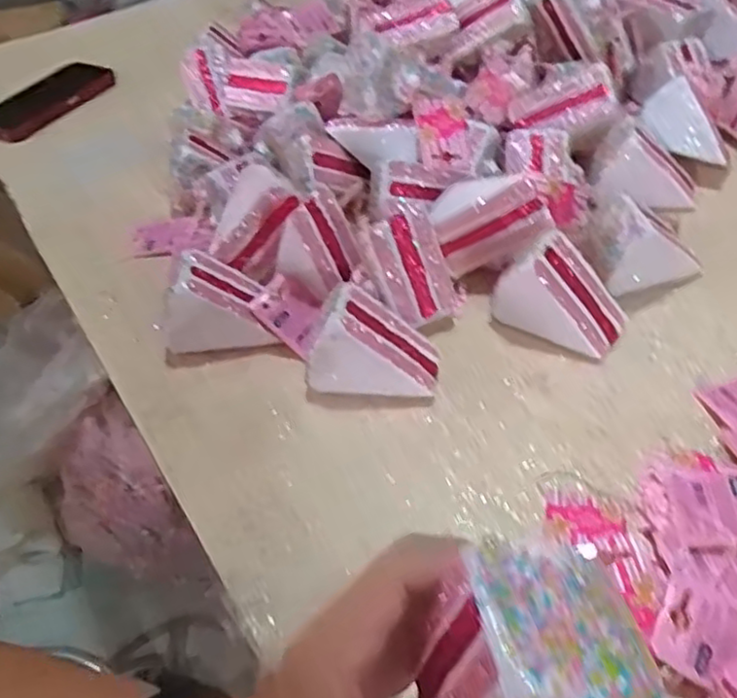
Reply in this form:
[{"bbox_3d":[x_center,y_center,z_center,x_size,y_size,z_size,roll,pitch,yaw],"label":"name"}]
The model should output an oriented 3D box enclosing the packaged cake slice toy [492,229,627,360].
[{"bbox_3d":[0.143,-0.043,0.498,0.087,0.062,0.056,20,52,24],"label":"packaged cake slice toy"}]

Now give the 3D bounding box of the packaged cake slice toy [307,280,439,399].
[{"bbox_3d":[0.005,-0.005,0.474,0.083,0.056,0.055,6,47,13],"label":"packaged cake slice toy"}]

